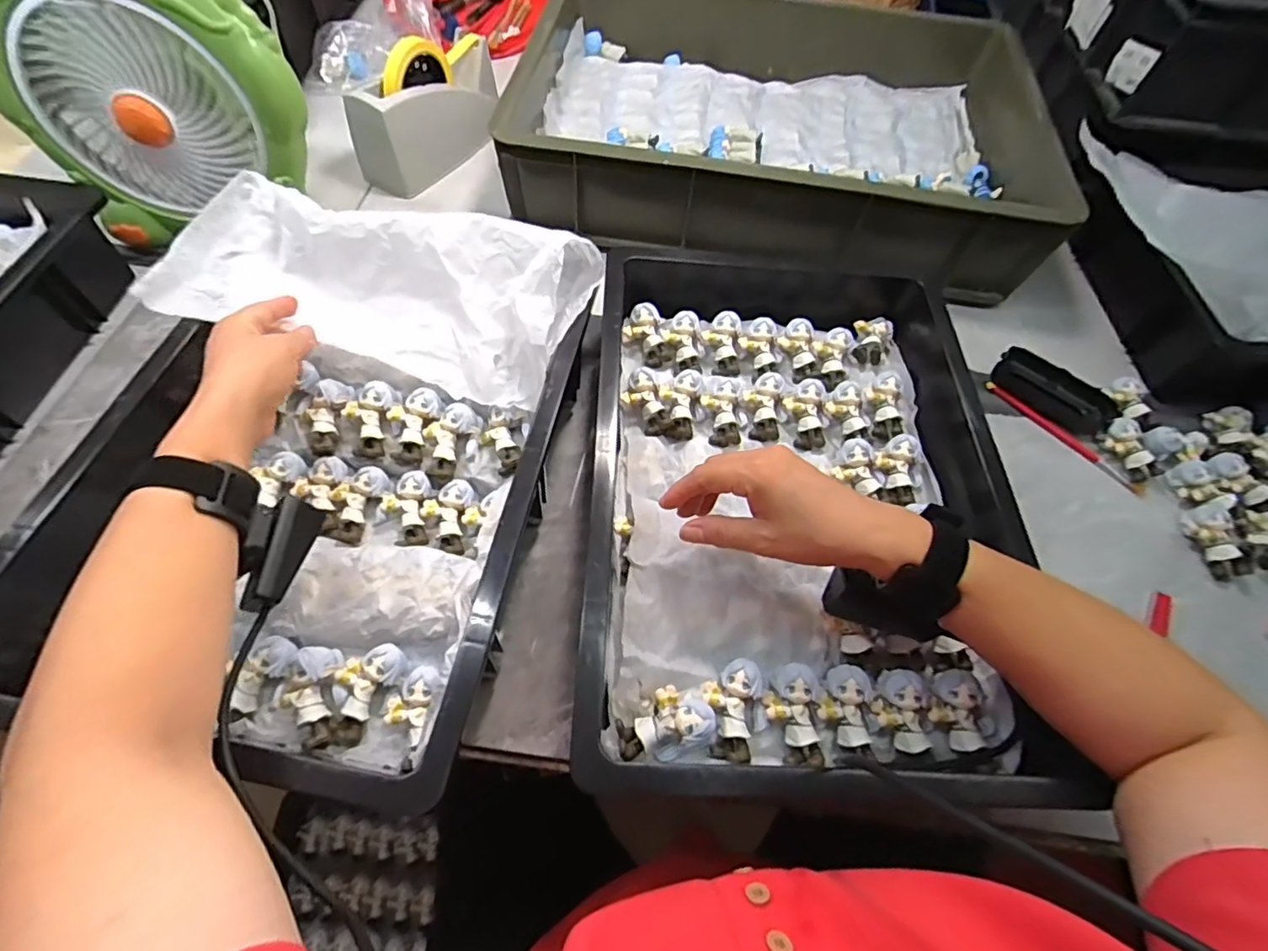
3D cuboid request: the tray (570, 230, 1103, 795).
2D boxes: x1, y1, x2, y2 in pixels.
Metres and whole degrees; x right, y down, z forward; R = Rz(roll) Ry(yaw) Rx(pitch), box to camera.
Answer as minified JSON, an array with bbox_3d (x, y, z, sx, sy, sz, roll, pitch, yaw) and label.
[{"bbox_3d":[0.122,-0.008,0.465,0.302,0.077,0.467,3,60,-3],"label":"tray"}]

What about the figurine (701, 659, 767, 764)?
[{"bbox_3d":[0.068,0.156,0.381,0.038,0.022,0.060,-4,61,-7],"label":"figurine"}]

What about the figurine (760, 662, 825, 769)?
[{"bbox_3d":[0.108,0.160,0.382,0.036,0.026,0.062,-8,61,-9],"label":"figurine"}]

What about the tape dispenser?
[{"bbox_3d":[-0.242,-0.444,0.688,0.078,0.114,0.200,32,63,13],"label":"tape dispenser"}]

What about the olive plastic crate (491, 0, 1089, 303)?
[{"bbox_3d":[0.174,-0.442,0.698,0.585,0.125,0.400,10,60,1],"label":"olive plastic crate"}]

